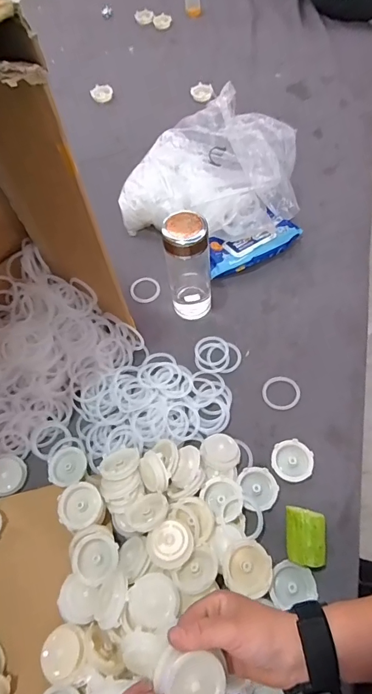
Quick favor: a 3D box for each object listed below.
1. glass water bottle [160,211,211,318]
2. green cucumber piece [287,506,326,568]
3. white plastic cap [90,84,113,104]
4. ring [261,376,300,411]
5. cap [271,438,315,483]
[{"bbox_3d":[0.004,-0.129,0.653,0.072,0.195,0.065,4,62,6],"label":"glass water bottle"},{"bbox_3d":[0.156,0.244,0.520,0.050,0.042,0.071,2,61,5],"label":"green cucumber piece"},{"bbox_3d":[-0.230,-0.690,1.090,0.058,0.023,0.058,-2,61,3],"label":"white plastic cap"},{"bbox_3d":[0.153,0.073,0.642,0.059,0.004,0.056,-2,61,3],"label":"ring"},{"bbox_3d":[0.155,0.166,0.584,0.058,0.013,0.056,-2,61,3],"label":"cap"}]

